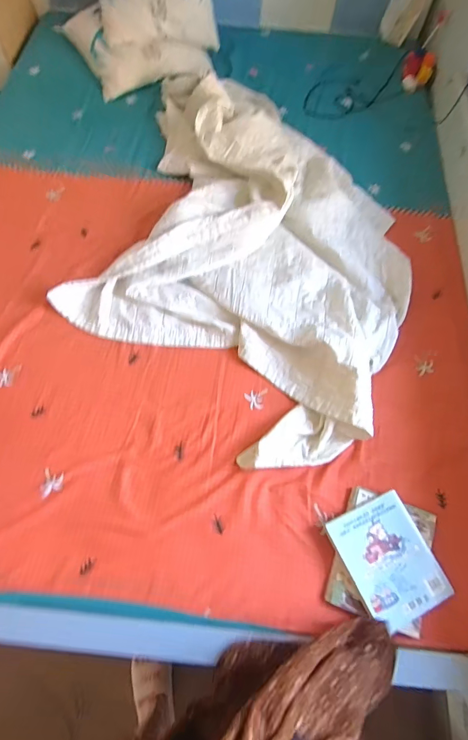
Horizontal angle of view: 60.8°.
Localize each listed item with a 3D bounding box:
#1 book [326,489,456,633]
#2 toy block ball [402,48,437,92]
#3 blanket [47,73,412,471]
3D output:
[{"bbox_3d":[0.308,0.372,0.790,0.171,0.015,0.211,-21,68,-11],"label":"book"},{"bbox_3d":[0.660,-1.084,1.427,0.100,0.077,0.127,2,67,-1],"label":"toy block ball"},{"bbox_3d":[0.055,-0.359,1.079,0.842,0.106,1.148,17,67,5],"label":"blanket"}]

